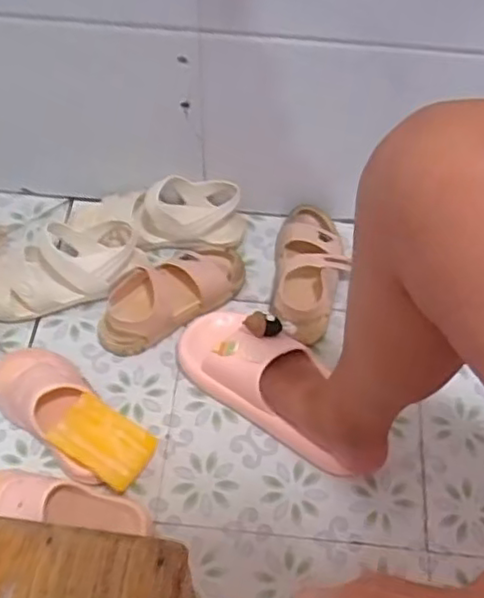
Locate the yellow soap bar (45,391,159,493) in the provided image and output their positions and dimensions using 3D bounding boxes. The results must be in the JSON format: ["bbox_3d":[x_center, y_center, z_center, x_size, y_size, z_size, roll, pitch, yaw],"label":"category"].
[{"bbox_3d":[-0.152,0.153,0.723,0.107,0.022,0.066,29,61,16],"label":"yellow soap bar"}]

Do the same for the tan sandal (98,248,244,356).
[{"bbox_3d":[-0.095,-0.012,0.865,0.211,0.054,0.098,-29,62,-18],"label":"tan sandal"}]

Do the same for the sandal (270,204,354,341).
[{"bbox_3d":[0.091,-0.038,0.887,0.094,0.054,0.223,5,57,2],"label":"sandal"}]

